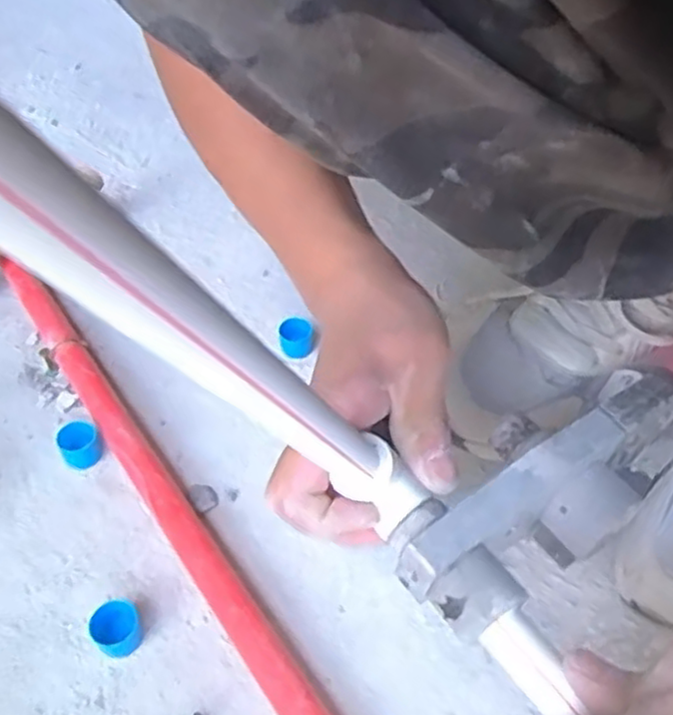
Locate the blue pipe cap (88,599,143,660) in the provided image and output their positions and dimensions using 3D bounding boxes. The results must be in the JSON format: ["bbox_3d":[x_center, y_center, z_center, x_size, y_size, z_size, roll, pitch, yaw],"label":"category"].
[{"bbox_3d":[-0.110,0.138,0.354,0.023,0.023,0.022,1,47,-1],"label":"blue pipe cap"}]

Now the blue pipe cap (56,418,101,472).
[{"bbox_3d":[-0.158,0.055,0.432,0.024,0.021,0.022,1,47,-1],"label":"blue pipe cap"}]

